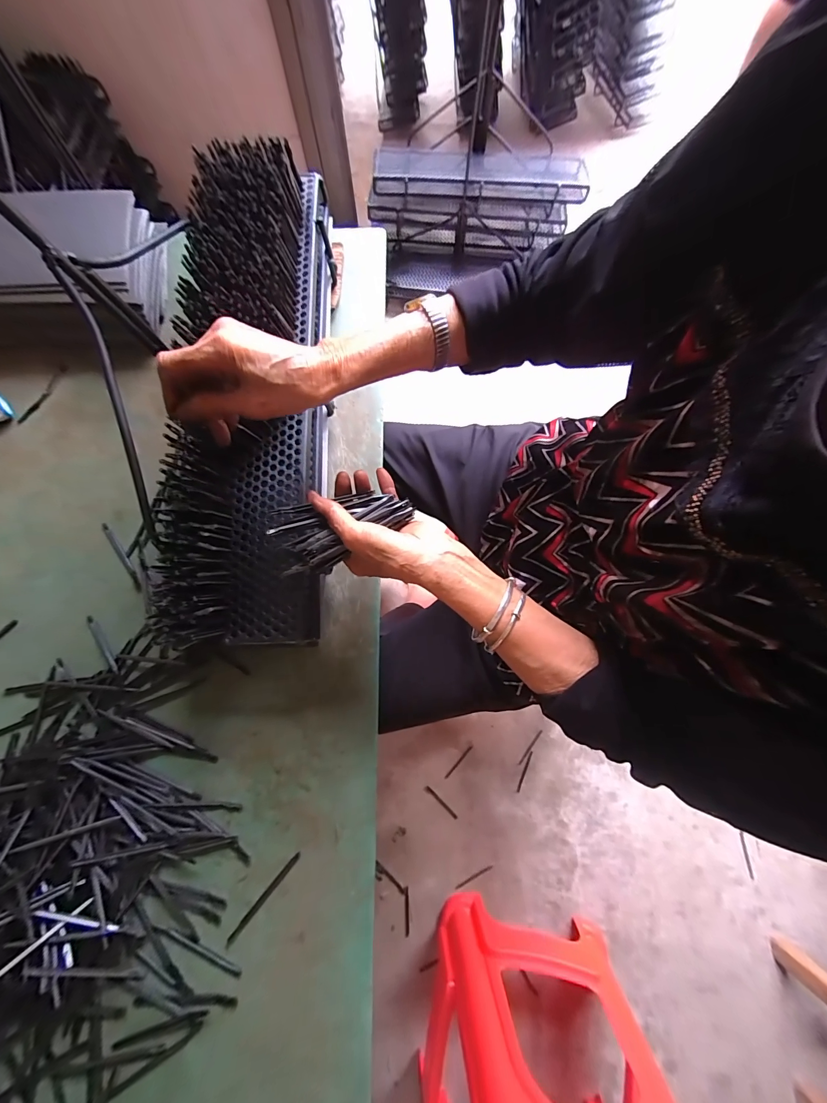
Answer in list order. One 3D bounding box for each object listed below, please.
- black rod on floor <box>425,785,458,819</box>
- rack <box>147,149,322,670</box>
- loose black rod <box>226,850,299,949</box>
[{"bbox_3d":[0.070,0.635,0.922,0.106,0.010,0.013,42,79,8],"label":"black rod on floor"},{"bbox_3d":[-0.175,-0.193,0.419,0.155,0.099,0.579,1,82,-1],"label":"rack"},{"bbox_3d":[-0.156,0.360,0.378,0.008,0.004,0.103,40,79,8],"label":"loose black rod"}]

